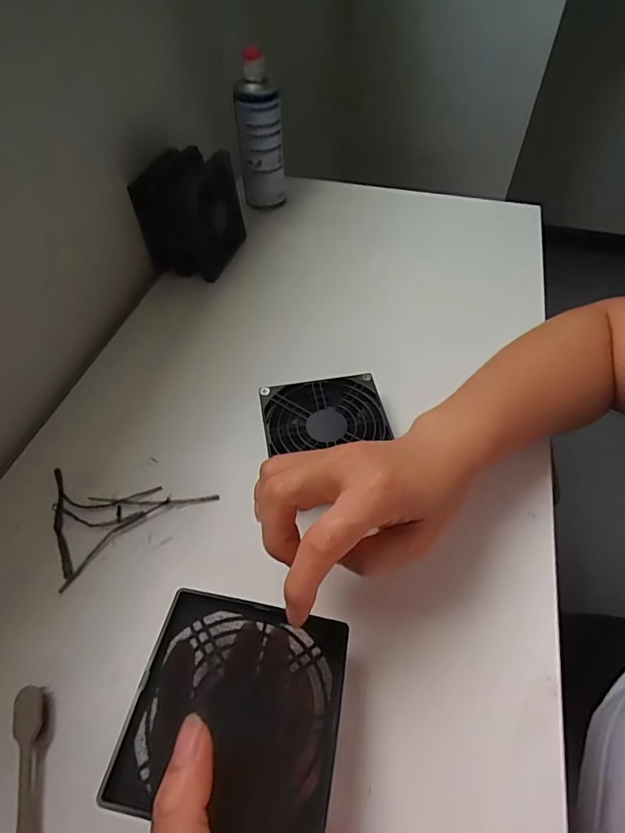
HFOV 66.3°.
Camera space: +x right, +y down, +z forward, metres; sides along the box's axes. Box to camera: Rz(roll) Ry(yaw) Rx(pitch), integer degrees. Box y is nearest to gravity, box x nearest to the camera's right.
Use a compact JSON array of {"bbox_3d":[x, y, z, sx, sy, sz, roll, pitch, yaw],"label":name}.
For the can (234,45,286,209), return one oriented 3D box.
[{"bbox_3d":[-0.061,-0.323,0.551,0.050,0.156,0.041,-8,51,-6],"label":"can"}]

